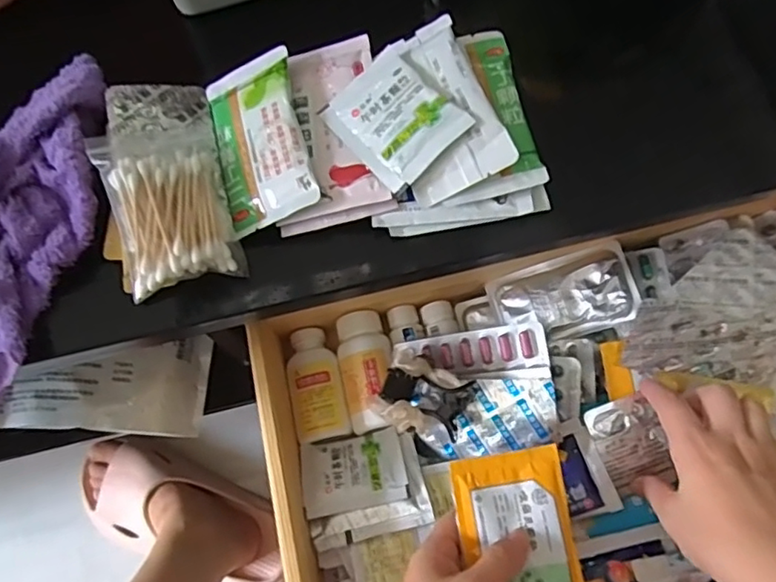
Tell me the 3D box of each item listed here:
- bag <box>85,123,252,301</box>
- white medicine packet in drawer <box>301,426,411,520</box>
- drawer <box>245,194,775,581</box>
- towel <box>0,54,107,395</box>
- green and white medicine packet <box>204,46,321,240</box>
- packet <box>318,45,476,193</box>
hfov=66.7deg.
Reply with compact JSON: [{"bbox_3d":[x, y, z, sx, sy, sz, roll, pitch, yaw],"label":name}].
[{"bbox_3d":[-0.121,-0.049,0.330,0.063,0.018,0.101,-12,68,-28],"label":"bag"},{"bbox_3d":[-0.026,0.135,0.444,0.076,0.007,0.056,-11,50,-1],"label":"white medicine packet in drawer"},{"bbox_3d":[0.147,0.110,0.421,0.444,0.084,0.297,-11,69,-2],"label":"drawer"},{"bbox_3d":[-0.212,-0.037,0.337,0.085,0.049,0.235,12,70,7],"label":"towel"},{"bbox_3d":[-0.076,-0.089,0.347,0.057,0.009,0.107,-22,72,20],"label":"green and white medicine packet"},{"bbox_3d":[0.002,-0.100,0.336,0.058,0.007,0.078,-43,67,6],"label":"packet"}]

